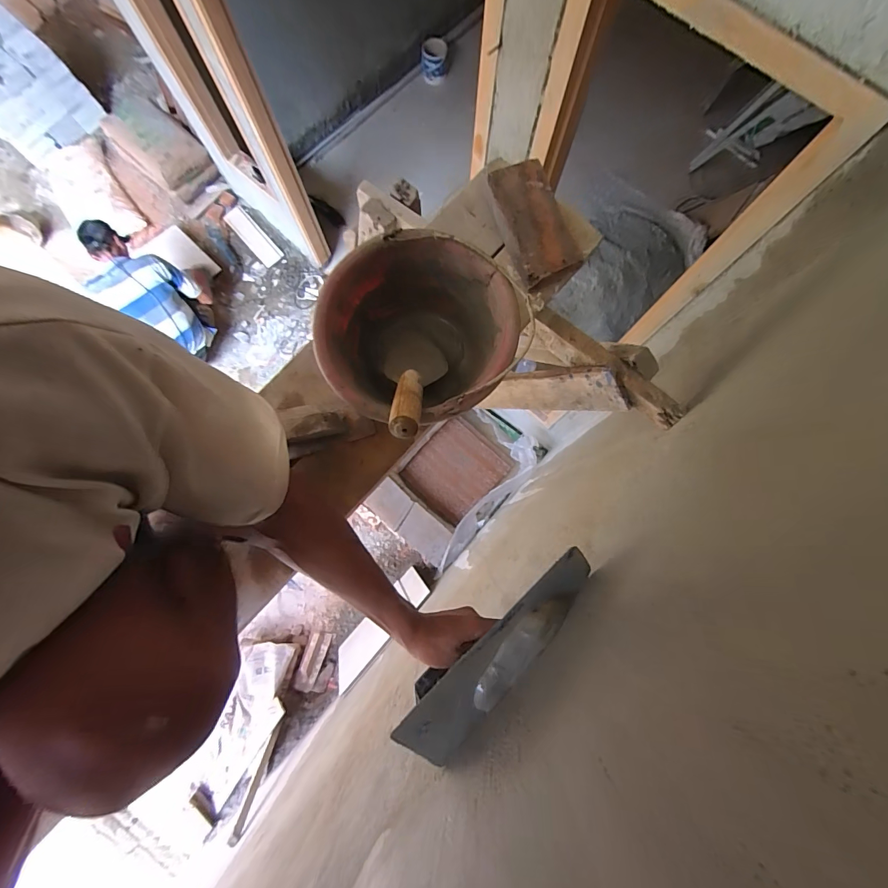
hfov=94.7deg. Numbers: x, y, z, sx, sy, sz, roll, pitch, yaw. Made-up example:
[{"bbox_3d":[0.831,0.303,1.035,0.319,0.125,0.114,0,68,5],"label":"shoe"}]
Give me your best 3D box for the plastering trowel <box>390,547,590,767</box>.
[{"bbox_3d":[0.077,0.244,0.493,0.295,0.051,0.091,-40,82,-15],"label":"plastering trowel"}]

